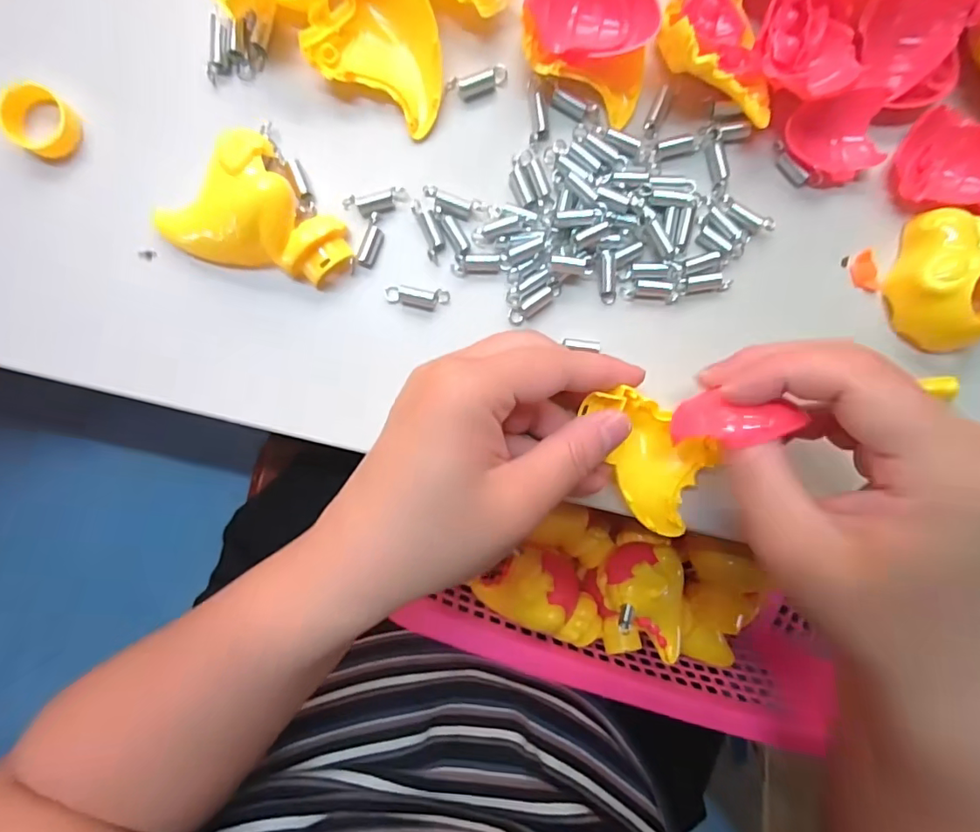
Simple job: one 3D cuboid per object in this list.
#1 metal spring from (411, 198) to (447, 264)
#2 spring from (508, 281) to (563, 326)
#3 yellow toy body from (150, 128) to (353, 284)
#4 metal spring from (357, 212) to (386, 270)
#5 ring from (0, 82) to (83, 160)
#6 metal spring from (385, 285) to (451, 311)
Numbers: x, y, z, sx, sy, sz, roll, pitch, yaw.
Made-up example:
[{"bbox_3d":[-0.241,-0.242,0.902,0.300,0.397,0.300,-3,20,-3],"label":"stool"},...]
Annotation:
[{"bbox_3d":[-0.026,-0.082,0.232,0.009,0.005,0.028,-20,95,-3],"label":"metal spring"},{"bbox_3d":[0.021,-0.051,0.236,0.028,0.007,0.008,-34,95,-1],"label":"spring"},{"bbox_3d":[-0.096,-0.075,0.216,0.054,0.026,0.060,-43,95,0],"label":"yellow toy body"},{"bbox_3d":[-0.051,-0.077,0.229,0.007,0.006,0.023,23,92,-5],"label":"metal spring"},{"bbox_3d":[-0.183,-0.119,0.214,0.024,0.015,0.024,0,94,-4],"label":"ring"},{"bbox_3d":[-0.032,-0.053,0.233,0.028,0.009,0.009,3,93,-4],"label":"metal spring"}]

